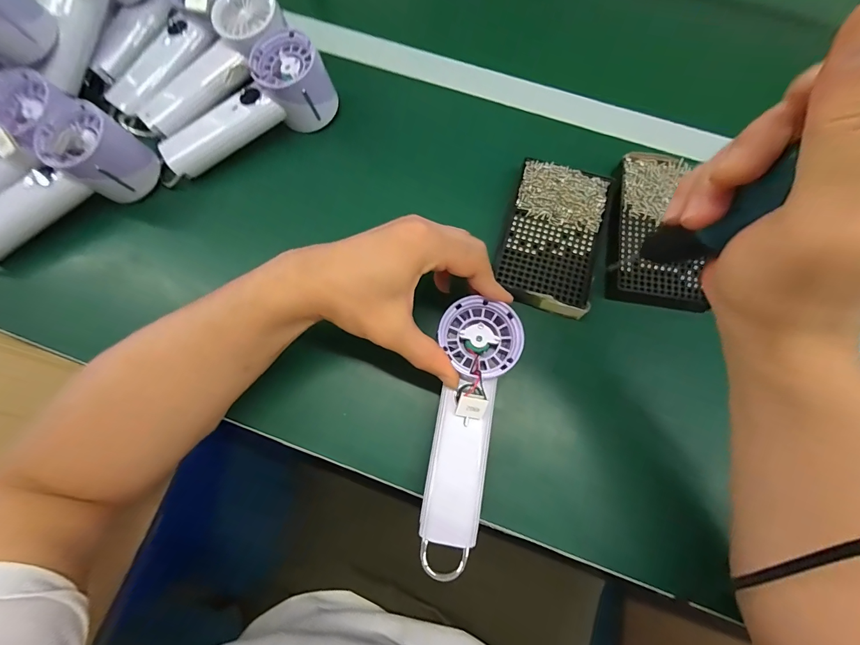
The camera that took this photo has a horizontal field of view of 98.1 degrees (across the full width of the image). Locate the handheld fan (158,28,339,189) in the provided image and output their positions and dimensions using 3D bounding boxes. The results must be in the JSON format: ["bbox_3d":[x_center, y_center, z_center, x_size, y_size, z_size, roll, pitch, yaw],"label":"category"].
[{"bbox_3d":[-0.176,-0.194,0.354,0.178,0.055,0.065,-42,79,-10],"label":"handheld fan"}]

